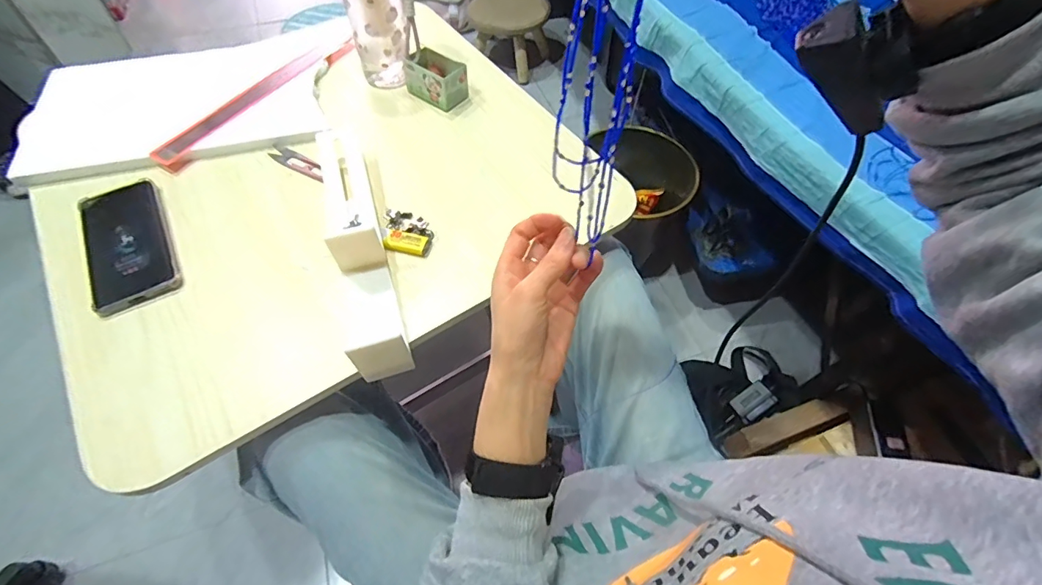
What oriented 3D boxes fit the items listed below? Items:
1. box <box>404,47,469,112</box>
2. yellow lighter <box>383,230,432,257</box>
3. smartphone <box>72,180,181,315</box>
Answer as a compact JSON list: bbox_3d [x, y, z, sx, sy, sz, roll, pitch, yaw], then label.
[{"bbox_3d":[-0.113,-0.289,0.636,0.076,0.050,0.054,36,63,19],"label":"box"},{"bbox_3d":[-0.122,-0.052,0.507,0.048,0.011,0.024,8,57,2],"label":"yellow lighter"},{"bbox_3d":[-0.414,-0.054,0.496,0.078,0.009,0.172,-25,62,-18],"label":"smartphone"}]

